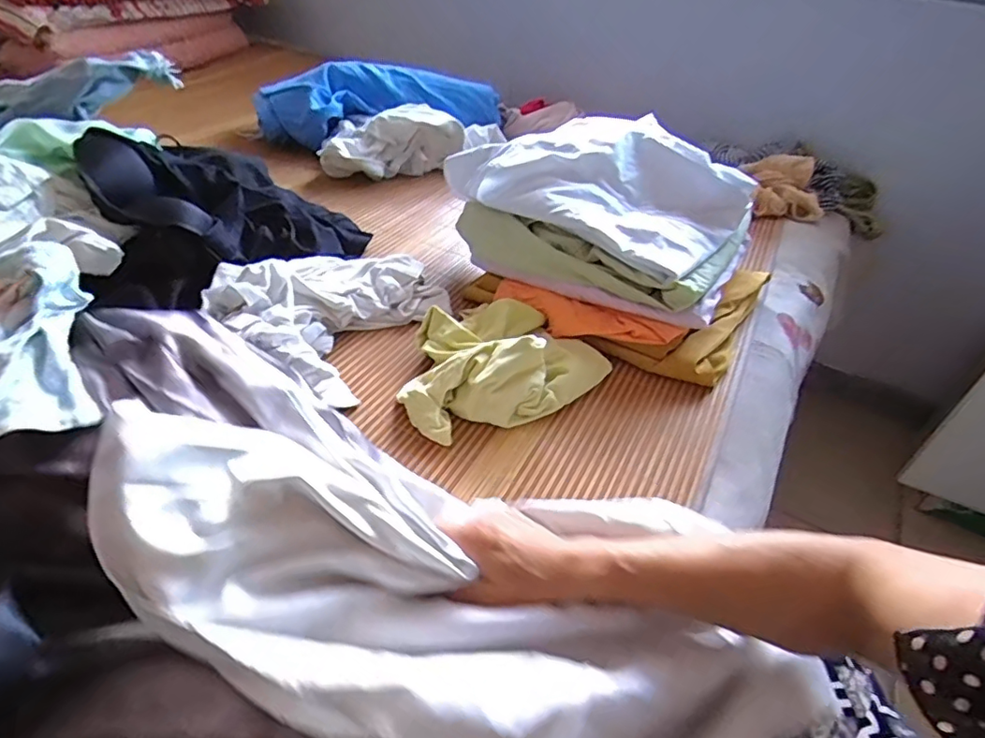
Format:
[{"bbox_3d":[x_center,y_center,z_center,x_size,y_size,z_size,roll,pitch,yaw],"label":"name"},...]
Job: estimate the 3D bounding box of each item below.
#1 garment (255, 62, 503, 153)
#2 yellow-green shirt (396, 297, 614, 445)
[{"bbox_3d":[-0.213,-0.516,1.095,0.474,0.122,0.124,-7,44,-14],"label":"garment"},{"bbox_3d":[0.010,-0.022,0.598,0.237,0.061,0.157,-13,46,-21],"label":"yellow-green shirt"}]

